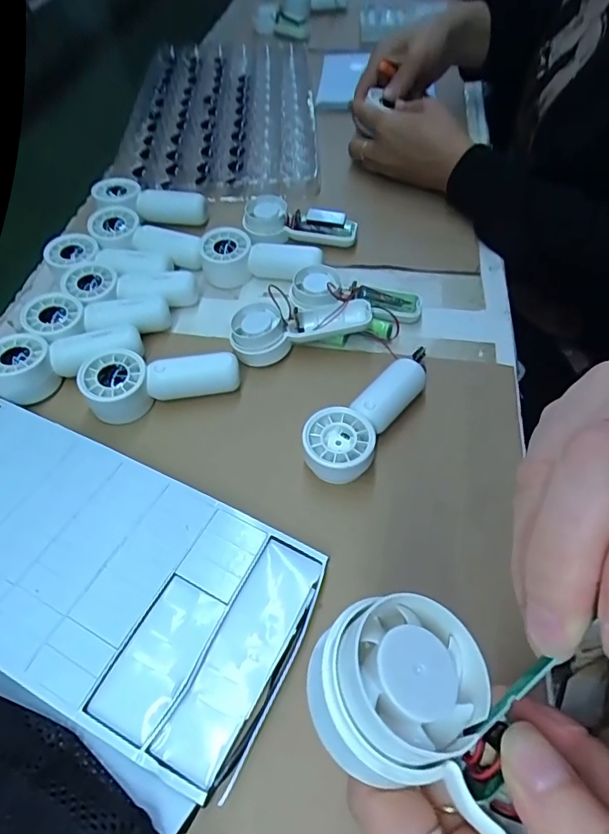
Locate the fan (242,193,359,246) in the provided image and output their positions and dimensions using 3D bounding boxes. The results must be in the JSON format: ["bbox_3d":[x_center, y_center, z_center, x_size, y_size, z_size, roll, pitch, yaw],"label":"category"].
[{"bbox_3d":[-0.004,-0.189,0.474,0.107,0.029,0.034,4,55,6],"label":"fan"}]

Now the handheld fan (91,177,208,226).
[{"bbox_3d":[-0.155,-0.211,0.492,0.109,0.032,0.044,11,56,11],"label":"handheld fan"}]

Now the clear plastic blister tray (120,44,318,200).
[{"bbox_3d":[-0.103,-0.399,0.633,0.227,0.021,0.385,-2,54,1],"label":"clear plastic blister tray"}]

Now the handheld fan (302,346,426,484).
[{"bbox_3d":[0.047,-0.004,0.346,0.045,0.033,0.133,31,62,22],"label":"handheld fan"}]

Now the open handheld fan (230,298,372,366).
[{"bbox_3d":[-0.004,-0.071,0.392,0.108,0.031,0.042,-10,55,-4],"label":"open handheld fan"}]

